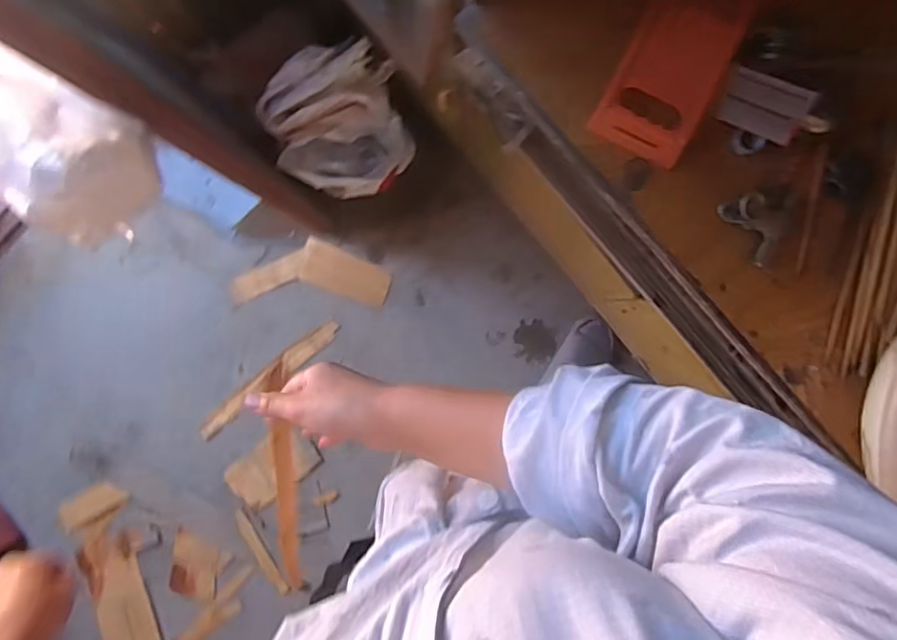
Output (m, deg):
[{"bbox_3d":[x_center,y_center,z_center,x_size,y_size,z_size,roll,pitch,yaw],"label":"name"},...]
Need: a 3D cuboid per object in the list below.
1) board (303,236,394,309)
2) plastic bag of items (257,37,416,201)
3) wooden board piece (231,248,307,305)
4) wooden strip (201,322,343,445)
[{"bbox_3d":[-0.257,-0.116,1.463,0.225,0.012,0.106,22,95,3],"label":"board"},{"bbox_3d":[-0.211,-0.391,1.248,0.269,0.339,0.260,-12,90,3],"label":"plastic bag of items"},{"bbox_3d":[-0.452,-0.107,1.478,0.215,0.016,0.063,-23,91,6],"label":"wooden board piece"},{"bbox_3d":[-0.464,0.155,1.494,0.452,0.021,0.053,-38,88,2],"label":"wooden strip"}]

